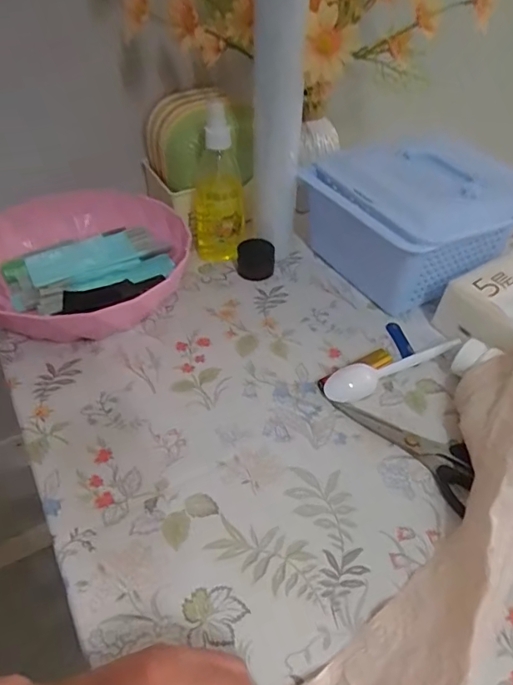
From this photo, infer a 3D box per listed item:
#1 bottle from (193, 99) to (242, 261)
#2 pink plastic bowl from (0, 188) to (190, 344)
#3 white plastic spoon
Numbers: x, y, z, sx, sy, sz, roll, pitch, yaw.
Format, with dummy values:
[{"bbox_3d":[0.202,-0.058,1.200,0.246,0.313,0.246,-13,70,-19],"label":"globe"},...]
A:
[{"bbox_3d":[-0.045,-0.175,0.566,0.055,0.178,0.042,-6,45,-7],"label":"bottle"},{"bbox_3d":[-0.195,-0.095,0.559,0.219,0.071,0.251,-30,52,-28],"label":"pink plastic bowl"},{"bbox_3d":[0.131,0.023,0.479,0.147,0.015,0.029,-21,48,-21],"label":"white plastic spoon"}]

